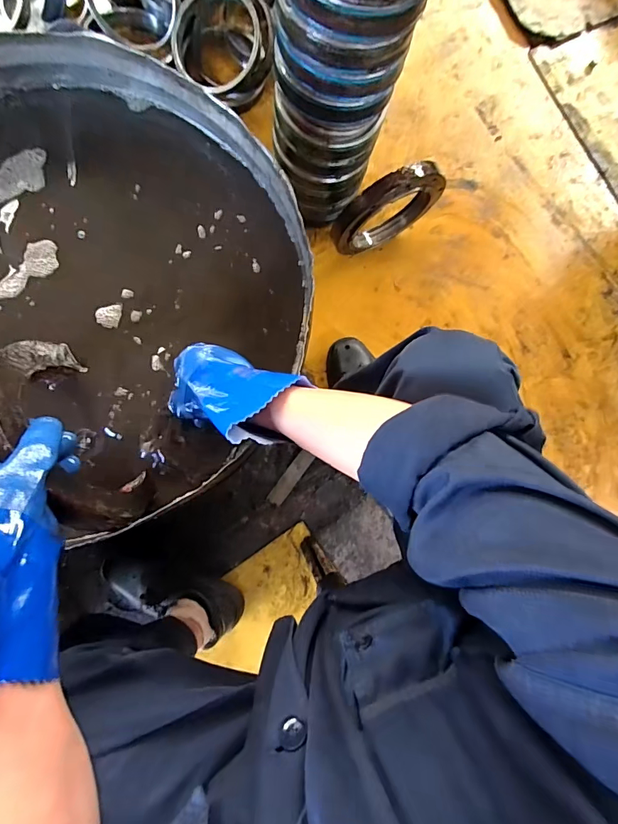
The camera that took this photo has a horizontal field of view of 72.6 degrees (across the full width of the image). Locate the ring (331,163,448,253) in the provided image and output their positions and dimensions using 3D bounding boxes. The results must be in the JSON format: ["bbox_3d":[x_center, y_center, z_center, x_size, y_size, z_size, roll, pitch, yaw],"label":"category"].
[{"bbox_3d":[0.143,-0.370,0.786,0.212,0.210,0.049,-28,89,-6],"label":"ring"}]

